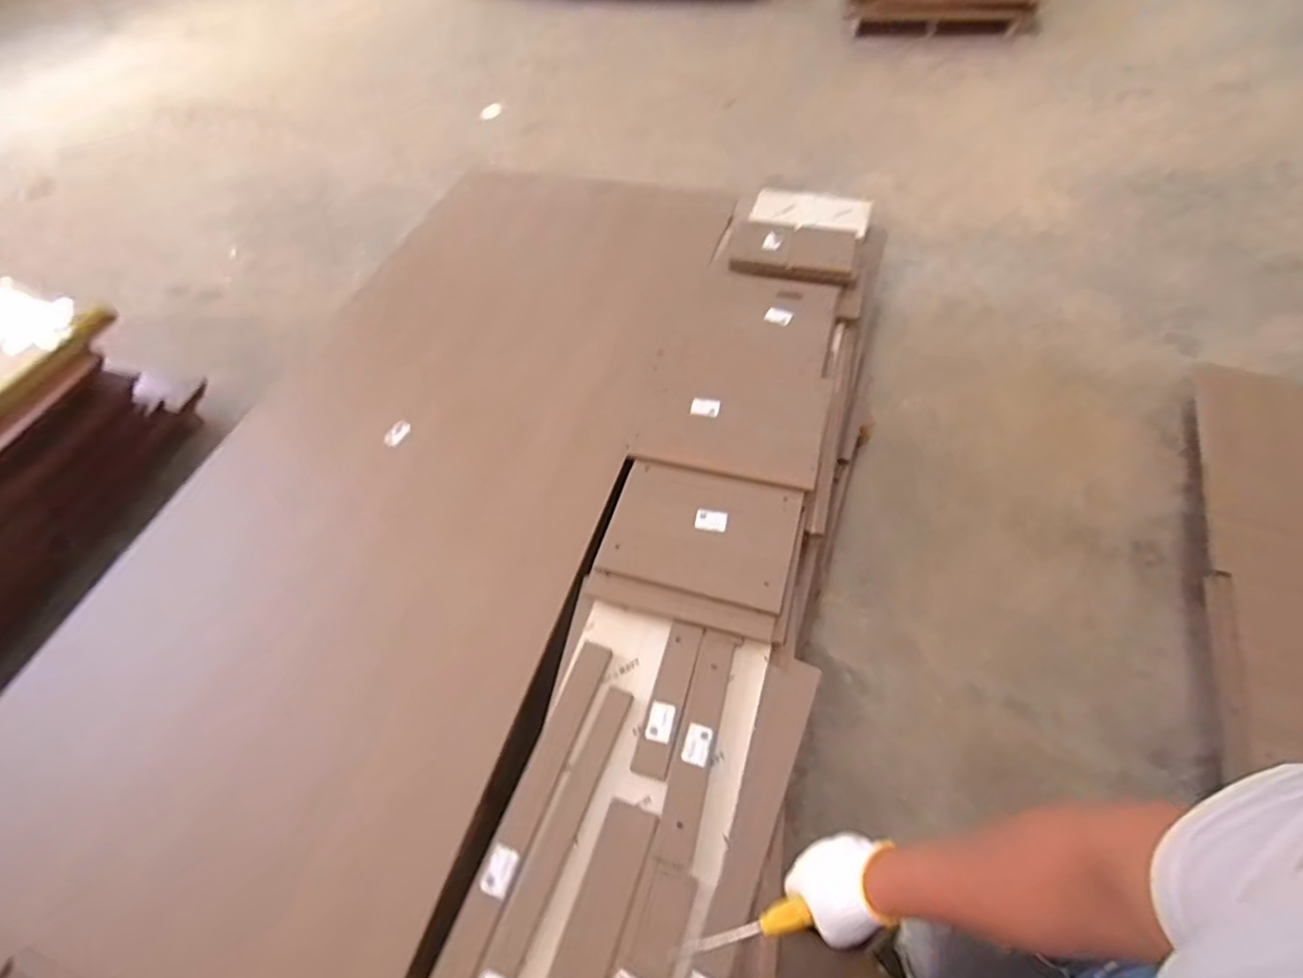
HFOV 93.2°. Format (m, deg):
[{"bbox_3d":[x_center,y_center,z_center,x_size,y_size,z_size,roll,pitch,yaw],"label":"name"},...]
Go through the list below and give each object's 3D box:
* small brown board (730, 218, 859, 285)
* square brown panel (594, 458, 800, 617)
[{"bbox_3d":[0.364,-0.619,1.586,0.323,0.047,0.200,10,63,9],"label":"small brown board"},{"bbox_3d":[0.101,0.080,1.213,0.348,0.019,0.262,14,62,10],"label":"square brown panel"}]

